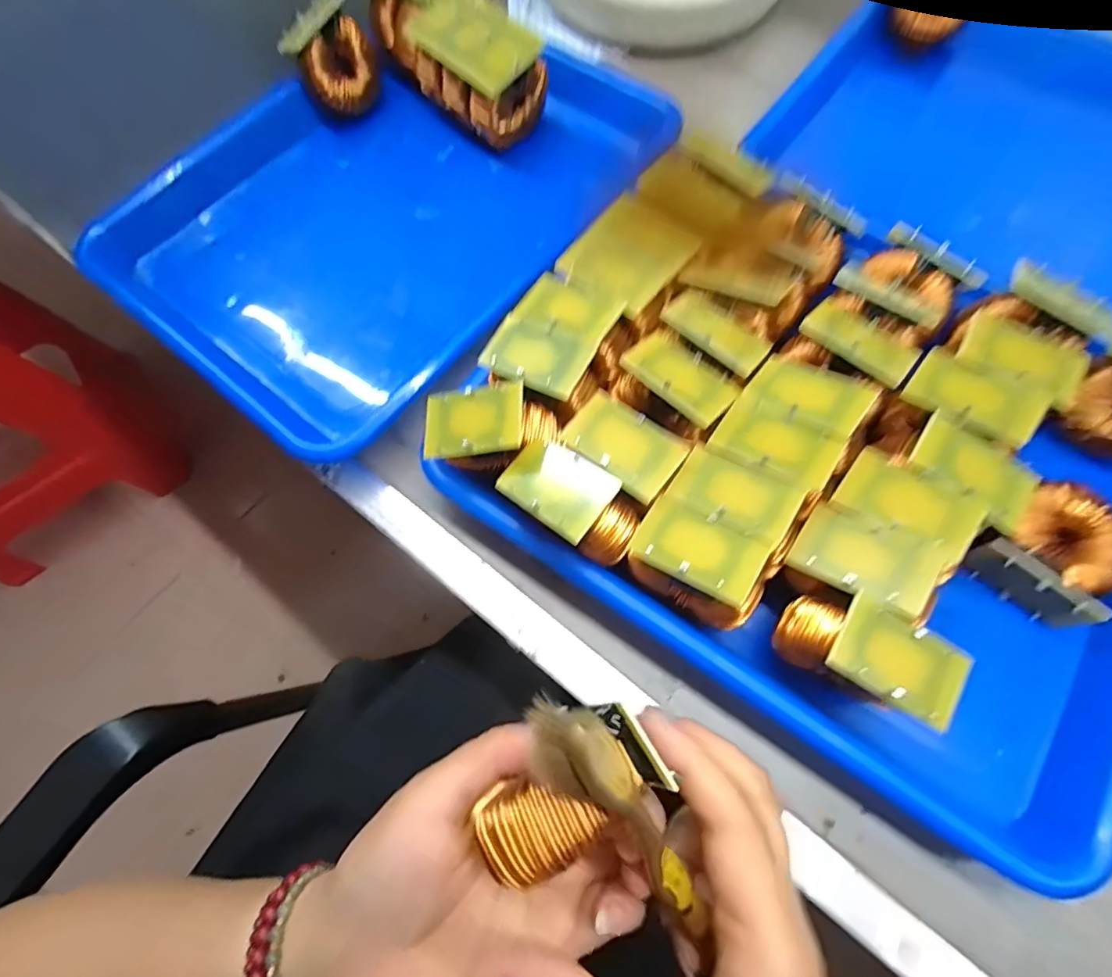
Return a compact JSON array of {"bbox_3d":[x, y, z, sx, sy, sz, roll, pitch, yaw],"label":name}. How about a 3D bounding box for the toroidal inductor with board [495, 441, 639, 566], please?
[{"bbox_3d":[0.006,0.008,0.247,0.060,0.042,0.033,38,75,16],"label":"toroidal inductor with board"}]

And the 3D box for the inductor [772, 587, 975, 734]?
[{"bbox_3d":[0.122,0.072,0.228,0.062,0.059,0.033,26,72,12],"label":"inductor"}]

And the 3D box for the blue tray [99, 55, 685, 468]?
[{"bbox_3d":[-0.111,-0.182,0.360,0.235,0.046,0.309,34,74,15],"label":"blue tray"}]

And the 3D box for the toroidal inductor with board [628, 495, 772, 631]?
[{"bbox_3d":[0.061,0.033,0.235,0.057,0.037,0.035,29,73,13],"label":"toroidal inductor with board"}]

